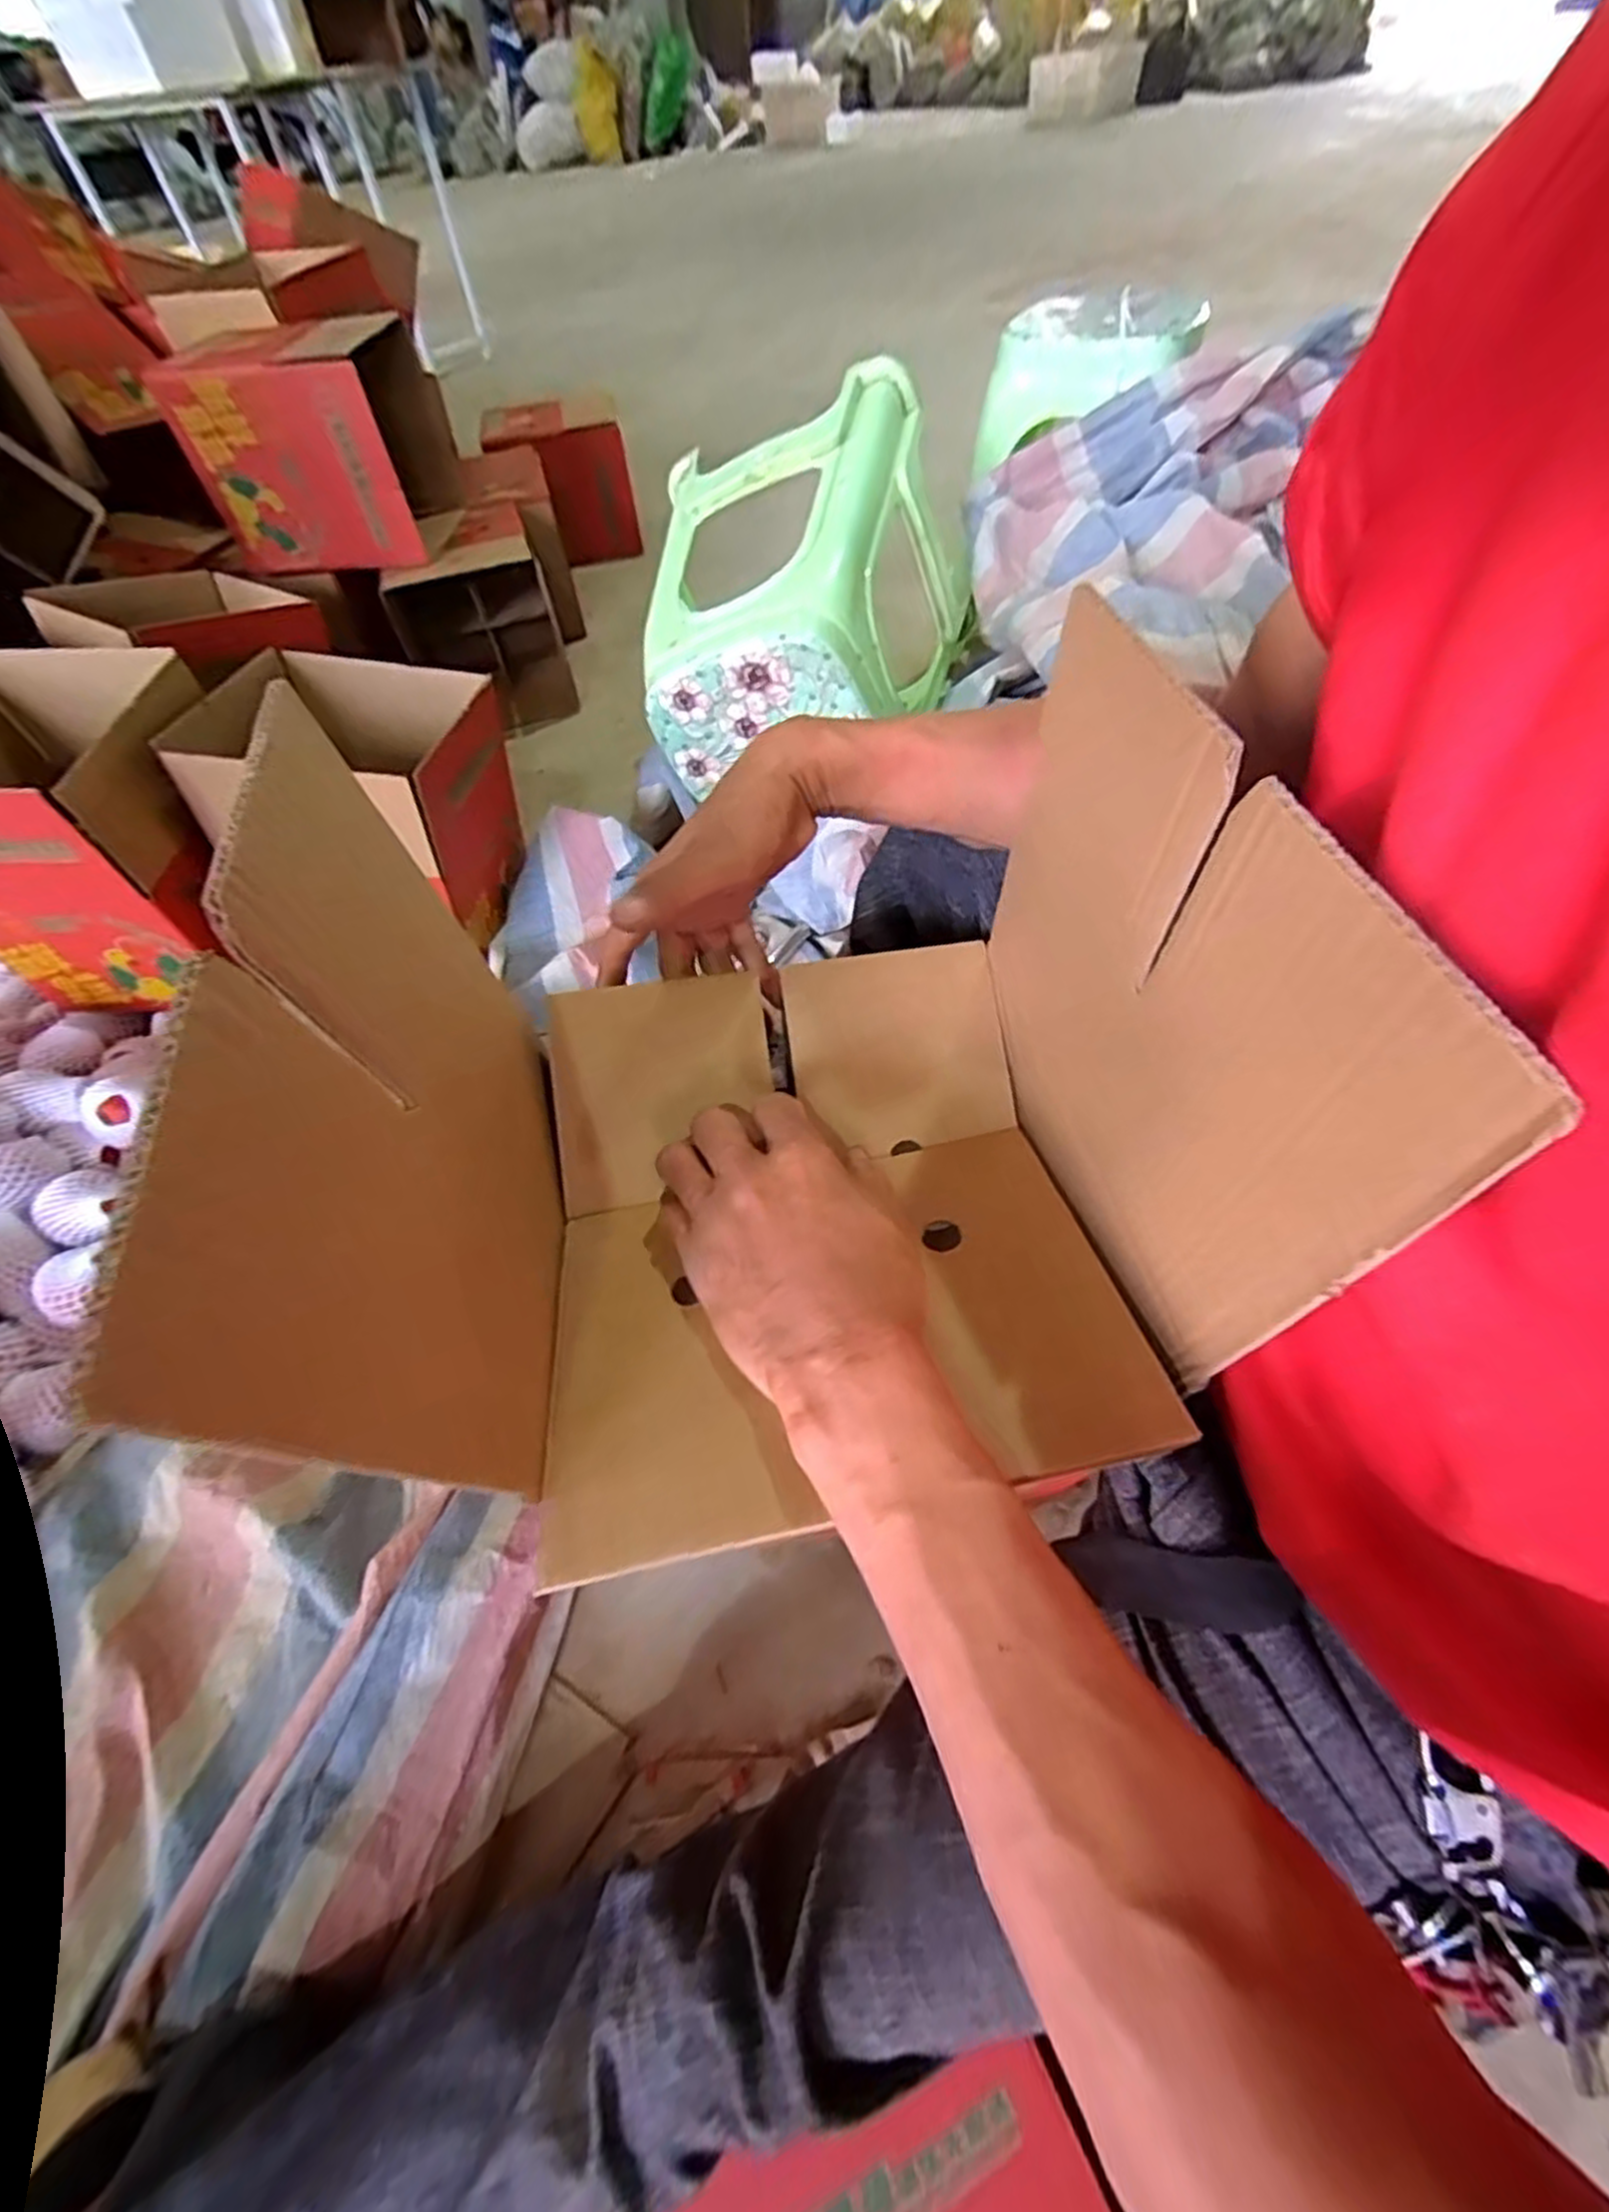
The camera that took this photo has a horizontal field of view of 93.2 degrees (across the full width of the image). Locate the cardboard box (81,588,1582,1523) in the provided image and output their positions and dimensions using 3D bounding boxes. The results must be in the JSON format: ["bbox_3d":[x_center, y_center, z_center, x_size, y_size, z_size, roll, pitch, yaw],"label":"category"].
[{"bbox_3d":[-0.008,-0.010,0.290,0.277,0.222,0.240,-9,55,-3],"label":"cardboard box"}]

